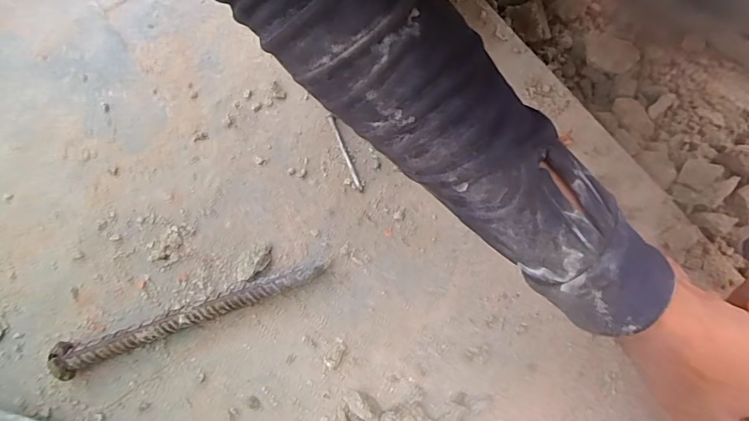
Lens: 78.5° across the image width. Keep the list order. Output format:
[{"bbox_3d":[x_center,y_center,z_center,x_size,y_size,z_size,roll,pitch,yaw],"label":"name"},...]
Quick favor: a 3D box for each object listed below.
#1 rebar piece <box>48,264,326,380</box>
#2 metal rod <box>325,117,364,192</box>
[{"bbox_3d":[-0.131,0.074,0.334,0.187,0.028,0.020,-21,76,-5],"label":"rebar piece"},{"bbox_3d":[-0.025,-0.048,0.383,0.005,0.004,0.073,-21,76,-5],"label":"metal rod"}]

